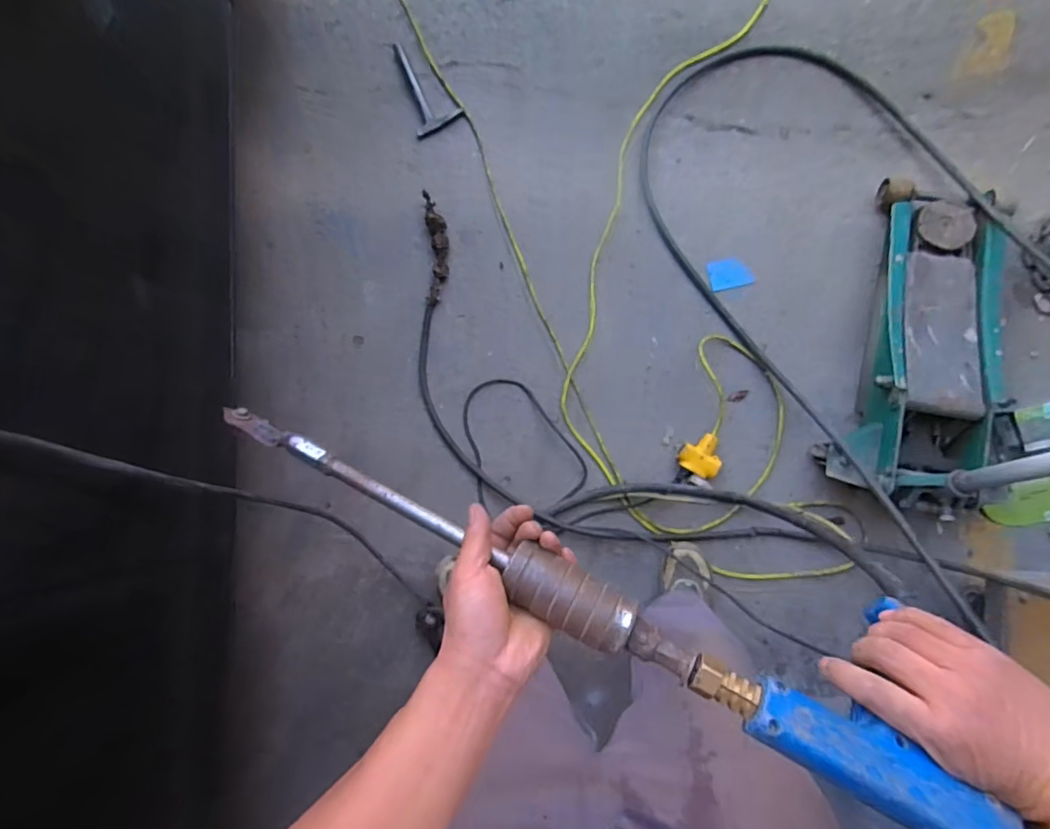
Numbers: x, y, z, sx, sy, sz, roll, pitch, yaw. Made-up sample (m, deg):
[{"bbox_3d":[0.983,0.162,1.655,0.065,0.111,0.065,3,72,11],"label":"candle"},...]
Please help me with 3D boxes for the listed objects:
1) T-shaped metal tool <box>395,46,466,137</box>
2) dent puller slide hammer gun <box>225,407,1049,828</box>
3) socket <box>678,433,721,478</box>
[{"bbox_3d":[-0.264,-0.806,1.322,0.120,0.019,0.255,-31,83,4],"label":"T-shaped metal tool"},{"bbox_3d":[0.020,0.130,0.413,0.649,0.035,0.040,25,89,16],"label":"dent puller slide hammer gun"},{"bbox_3d":[0.375,0.081,1.142,0.087,0.049,0.090,27,89,8],"label":"socket"}]

